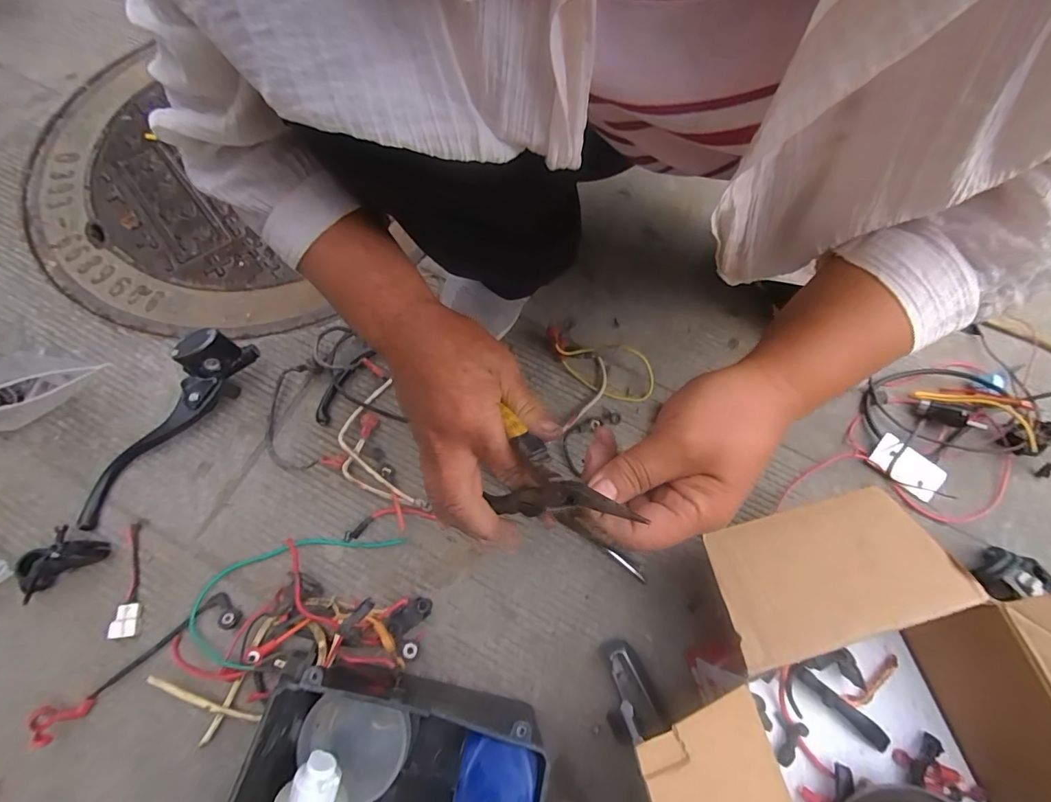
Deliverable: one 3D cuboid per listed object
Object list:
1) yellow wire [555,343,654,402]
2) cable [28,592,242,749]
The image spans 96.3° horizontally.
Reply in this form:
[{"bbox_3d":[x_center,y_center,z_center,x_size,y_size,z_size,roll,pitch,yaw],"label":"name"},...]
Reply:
[{"bbox_3d":[0.091,-0.041,0.542,0.113,0.024,0.067,8,70,0],"label":"yellow wire"},{"bbox_3d":[-0.350,0.236,0.425,0.167,0.027,0.037,-32,74,-13],"label":"cable"}]

